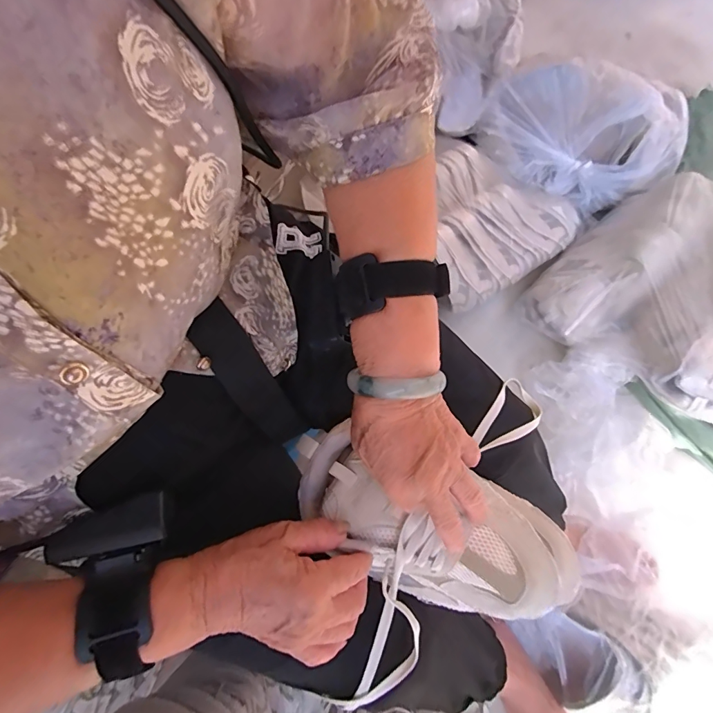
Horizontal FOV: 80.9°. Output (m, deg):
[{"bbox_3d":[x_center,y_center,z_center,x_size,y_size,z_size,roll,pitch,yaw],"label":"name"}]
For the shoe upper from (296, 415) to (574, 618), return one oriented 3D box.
[{"bbox_3d":[0.059,0.141,0.350,0.235,0.055,0.108,23,73,7],"label":"shoe upper"}]

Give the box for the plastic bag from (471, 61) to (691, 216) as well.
[{"bbox_3d":[0.402,-0.401,0.750,0.351,0.200,0.156,27,74,11],"label":"plastic bag"}]

